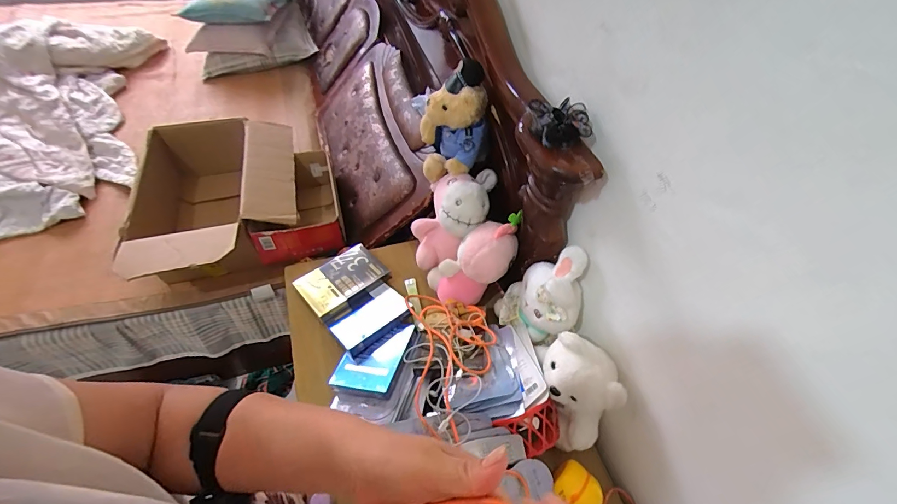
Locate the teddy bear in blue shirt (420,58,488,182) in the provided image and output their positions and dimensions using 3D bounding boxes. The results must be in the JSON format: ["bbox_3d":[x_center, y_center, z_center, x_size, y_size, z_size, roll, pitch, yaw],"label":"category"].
[{"bbox_3d":[0.007,-0.266,0.828,0.152,0.197,0.132,8,51,1],"label":"teddy bear in blue shirt"}]

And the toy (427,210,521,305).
[{"bbox_3d":[0.061,0.017,0.799,0.096,0.240,0.095,17,36,-47],"label":"toy"}]

